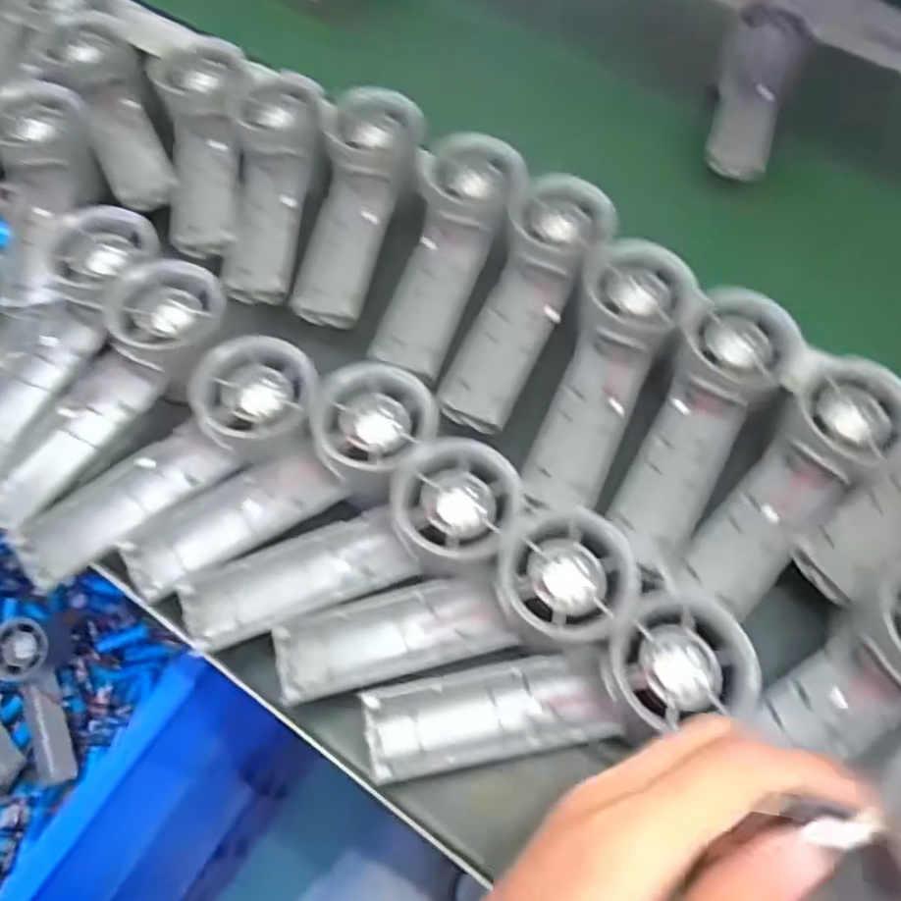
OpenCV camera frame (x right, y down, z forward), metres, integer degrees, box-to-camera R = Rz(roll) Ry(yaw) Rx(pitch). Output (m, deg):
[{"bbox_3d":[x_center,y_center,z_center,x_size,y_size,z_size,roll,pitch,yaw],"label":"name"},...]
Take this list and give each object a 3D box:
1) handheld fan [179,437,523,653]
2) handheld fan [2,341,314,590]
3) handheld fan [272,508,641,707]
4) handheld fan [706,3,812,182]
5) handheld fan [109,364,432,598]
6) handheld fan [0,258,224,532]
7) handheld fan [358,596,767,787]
[{"bbox_3d":[-0.044,0.047,0.334,0.158,0.033,0.056,-22,64,1],"label":"handheld fan"},{"bbox_3d":[-0.134,0.007,0.350,0.160,0.032,0.059,-37,69,-6],"label":"handheld fan"},{"bbox_3d":[0.003,0.072,0.320,0.158,0.031,0.052,-18,63,5],"label":"handheld fan"},{"bbox_3d":[0.212,-0.256,0.508,0.050,0.040,0.146,21,63,9],"label":"handheld fan"},{"bbox_3d":[-0.080,0.016,0.346,0.158,0.027,0.058,-33,67,-4],"label":"handheld fan"},{"bbox_3d":[-0.179,-0.029,0.372,0.054,0.031,0.161,29,77,13],"label":"handheld fan"},{"bbox_3d":[0.045,0.103,0.305,0.158,0.032,0.047,-15,63,4],"label":"handheld fan"}]

